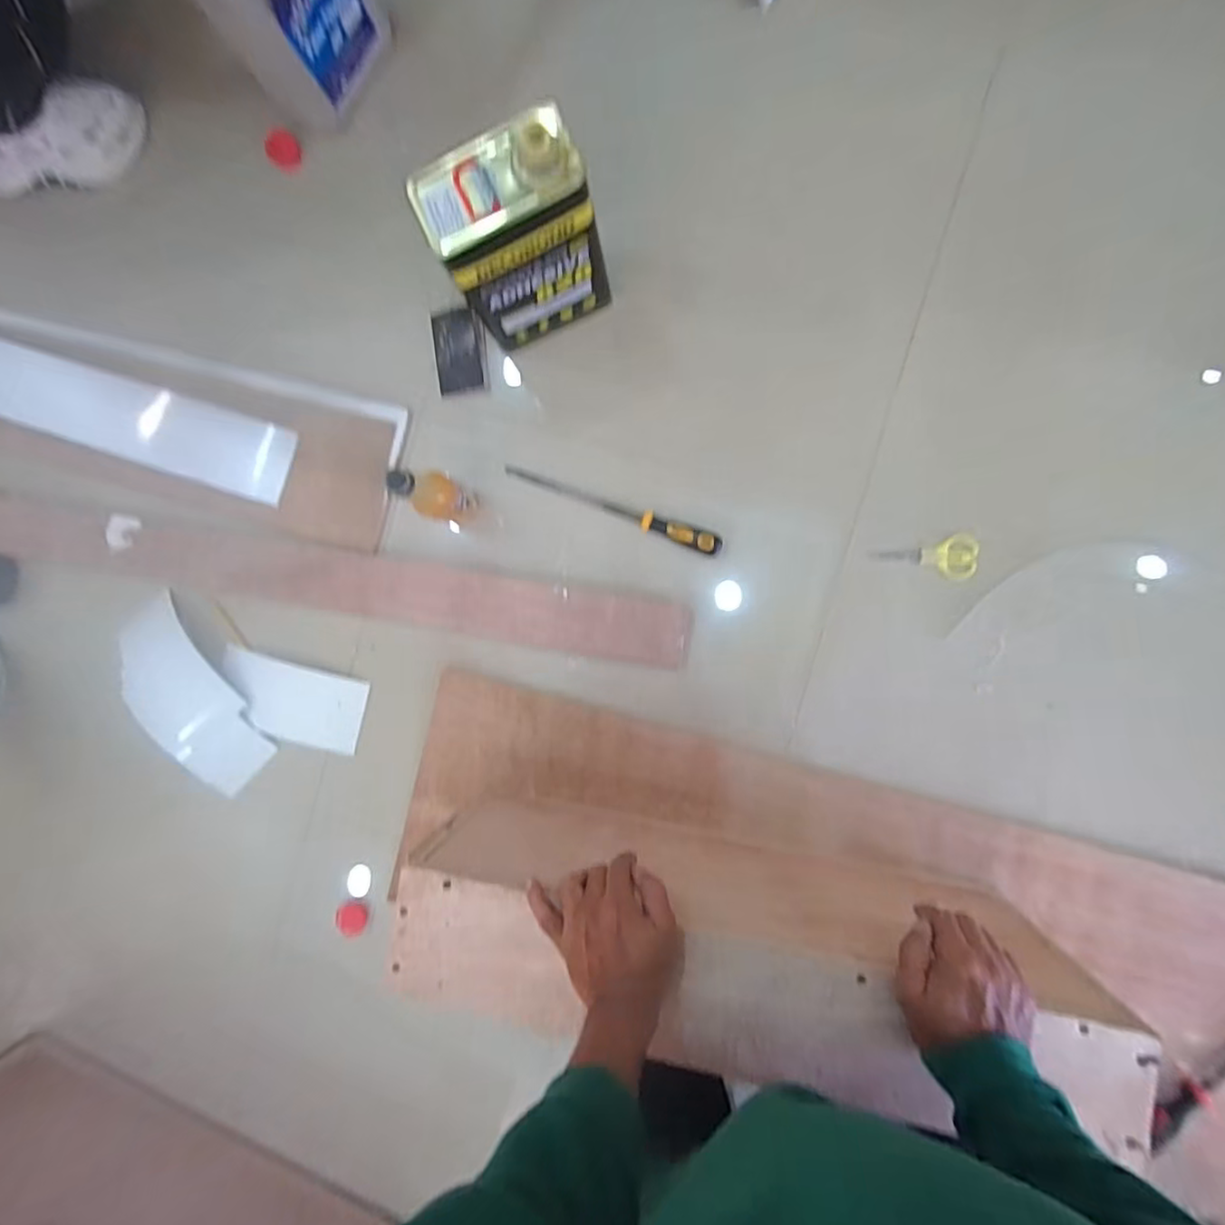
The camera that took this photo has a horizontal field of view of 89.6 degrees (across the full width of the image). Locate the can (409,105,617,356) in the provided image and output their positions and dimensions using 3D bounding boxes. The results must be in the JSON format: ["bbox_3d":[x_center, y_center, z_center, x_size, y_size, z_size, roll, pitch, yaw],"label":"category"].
[{"bbox_3d":[-0.101,-0.414,0.699,0.164,0.251,0.094,-22,87,6],"label":"can"}]

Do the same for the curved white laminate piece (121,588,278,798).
[{"bbox_3d":[-0.616,0.132,0.886,0.143,0.051,0.278,-39,86,5],"label":"curved white laminate piece"}]

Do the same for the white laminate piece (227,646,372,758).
[{"bbox_3d":[-0.455,0.127,0.869,0.210,0.010,0.109,16,92,6],"label":"white laminate piece"}]

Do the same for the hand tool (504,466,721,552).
[{"bbox_3d":[-0.002,-0.139,0.811,0.305,0.017,0.027,22,92,6],"label":"hand tool"}]

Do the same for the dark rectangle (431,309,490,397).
[{"bbox_3d":[-0.208,-0.354,0.833,0.071,0.014,0.110,-6,89,6],"label":"dark rectangle"}]

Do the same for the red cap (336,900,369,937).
[{"bbox_3d":[-0.362,0.427,0.859,0.050,0.009,0.044,-11,89,6],"label":"red cap"}]

